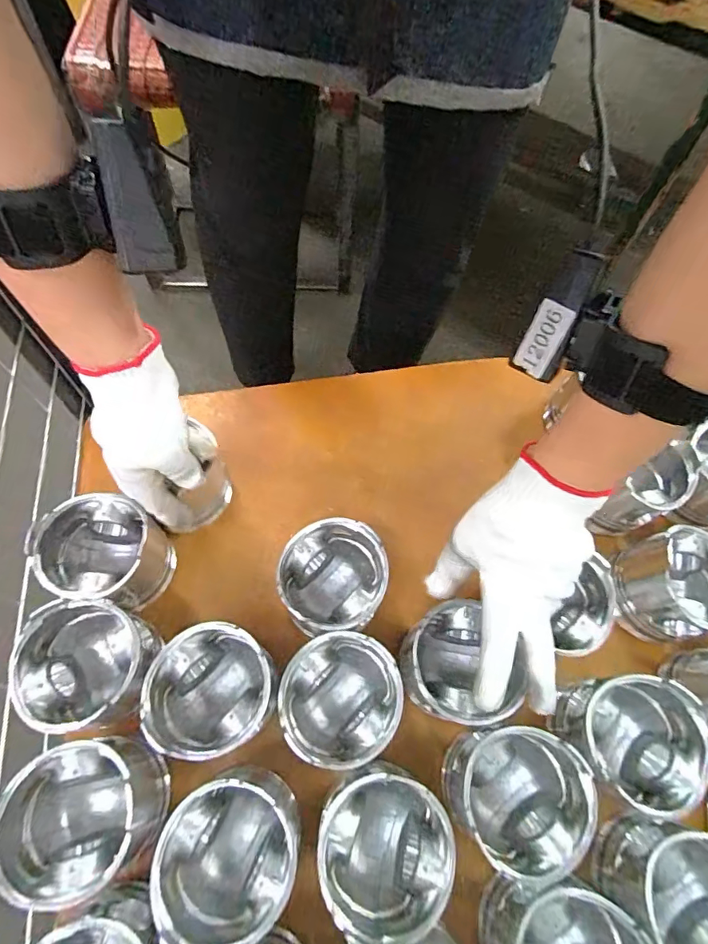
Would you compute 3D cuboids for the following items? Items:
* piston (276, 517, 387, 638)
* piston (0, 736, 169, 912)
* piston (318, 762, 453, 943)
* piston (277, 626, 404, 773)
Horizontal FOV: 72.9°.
[{"bbox_3d":[-0.015,0.097,0.417,0.092,0.077,0.089,1,65,-3],"label":"piston"},{"bbox_3d":[-0.187,0.237,0.327,0.088,0.074,0.087,-23,68,-14],"label":"piston"},{"bbox_3d":[0.020,0.261,0.337,0.087,0.089,0.085,1,65,-3],"label":"piston"},{"bbox_3d":[-0.009,0.177,0.373,0.084,0.076,0.089,1,65,-3],"label":"piston"}]

